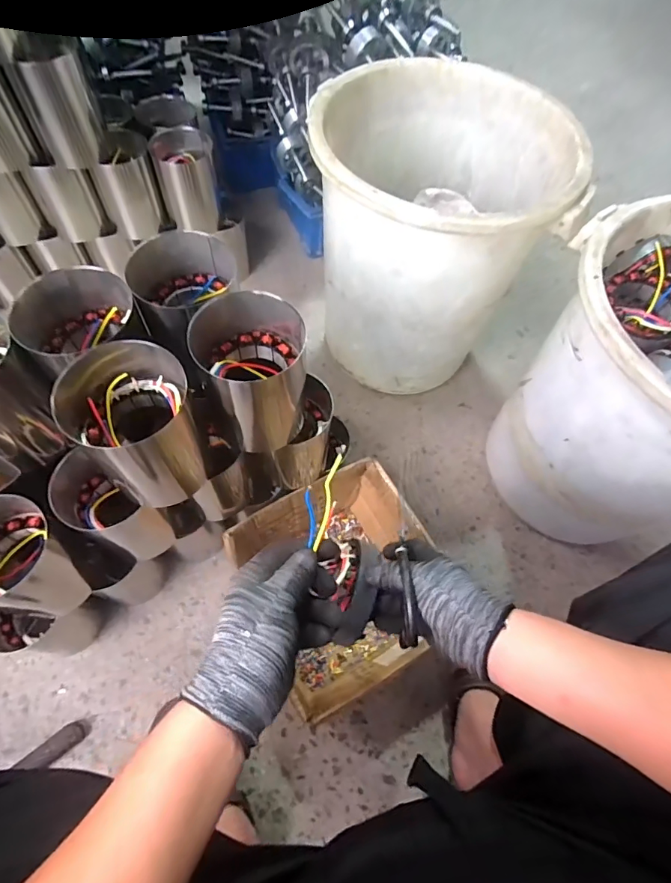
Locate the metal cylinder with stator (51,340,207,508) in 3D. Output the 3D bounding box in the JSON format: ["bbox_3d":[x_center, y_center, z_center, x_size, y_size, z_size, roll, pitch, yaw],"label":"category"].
[{"bbox_3d":[-0.221,-0.016,0.518,0.114,0.178,0.117,-25,67,-16],"label":"metal cylinder with stator"}]

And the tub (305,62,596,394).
[{"bbox_3d":[0.157,-0.352,0.854,0.382,0.429,0.379,2,63,-3],"label":"tub"}]

